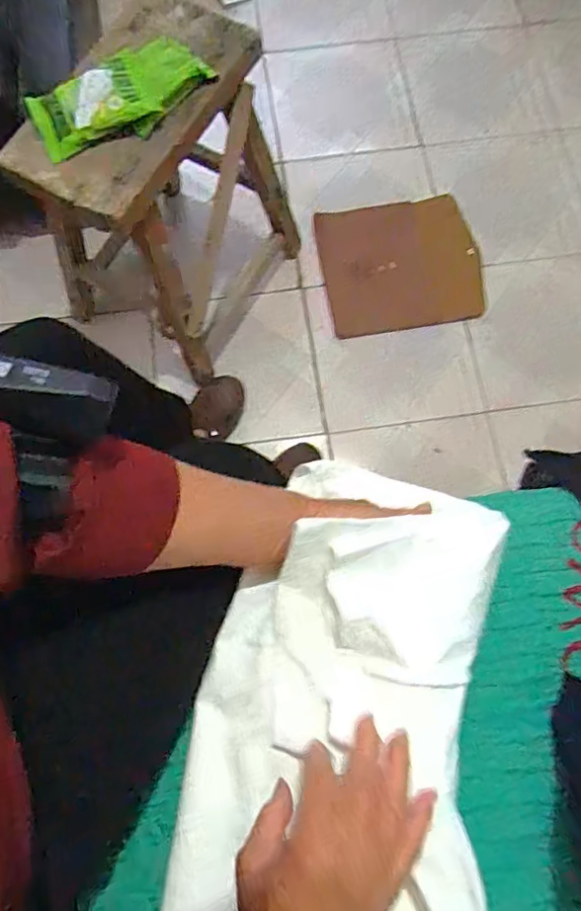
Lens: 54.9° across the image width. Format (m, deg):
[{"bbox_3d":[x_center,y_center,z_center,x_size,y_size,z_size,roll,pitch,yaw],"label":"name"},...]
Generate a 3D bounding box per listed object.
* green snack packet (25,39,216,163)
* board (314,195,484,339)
[{"bbox_3d":[-0.205,-0.442,0.691,0.224,0.043,0.108,-34,77,-9],"label":"green snack packet"},{"bbox_3d":[0.221,-0.389,1.137,0.302,0.014,0.293,-8,73,2],"label":"board"}]

